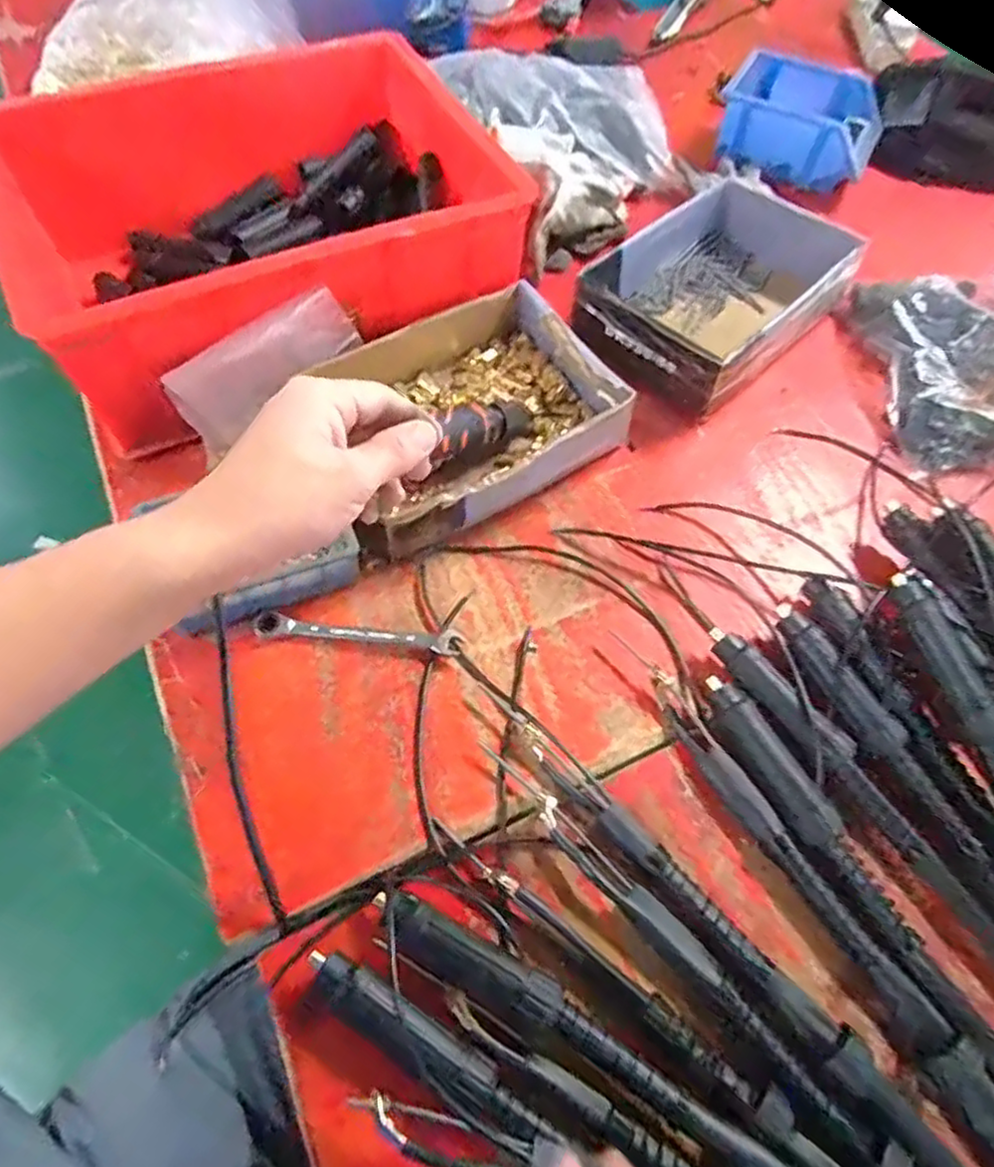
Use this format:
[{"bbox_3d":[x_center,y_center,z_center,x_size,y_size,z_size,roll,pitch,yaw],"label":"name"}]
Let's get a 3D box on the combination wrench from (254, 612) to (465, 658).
[{"bbox_3d":[-0.103,0.037,0.506,0.152,0.010,0.018,7,61,1],"label":"combination wrench"}]

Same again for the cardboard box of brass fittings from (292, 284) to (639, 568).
[{"bbox_3d":[-0.030,-0.145,0.585,0.245,0.061,0.188,-30,67,-18],"label":"cardboard box of brass fittings"}]

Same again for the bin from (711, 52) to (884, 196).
[{"bbox_3d":[0.366,-0.556,0.830,0.185,0.072,0.148,20,62,10],"label":"bin"}]

